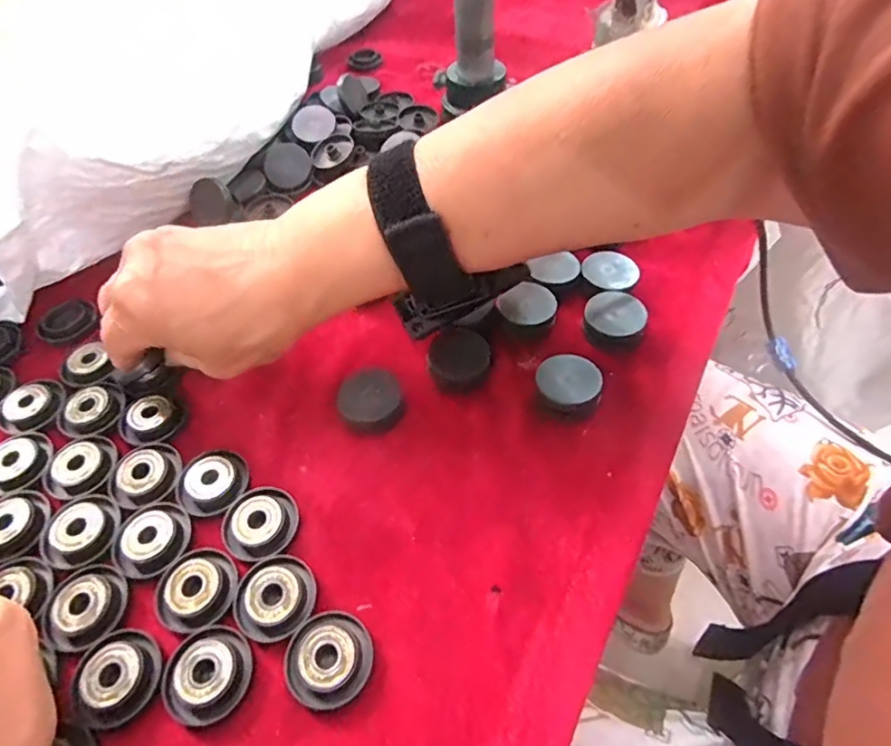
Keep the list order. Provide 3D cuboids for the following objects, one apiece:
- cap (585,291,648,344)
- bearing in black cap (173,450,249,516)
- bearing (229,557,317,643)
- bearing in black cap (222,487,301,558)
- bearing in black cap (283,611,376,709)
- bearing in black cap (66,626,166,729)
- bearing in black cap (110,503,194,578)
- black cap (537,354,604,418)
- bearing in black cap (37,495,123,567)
[{"bbox_3d":[0.093,-0.028,0.301,0.032,0.012,0.033,-1,53,2],"label":"cap"},{"bbox_3d":[-0.110,0.051,0.256,0.032,0.006,0.031,-1,53,2],"label":"bearing in black cap"},{"bbox_3d":[-0.071,0.091,0.224,0.033,0.005,0.031,-1,53,2],"label":"bearing"},{"bbox_3d":[-0.083,0.067,0.244,0.031,0.007,0.030,-1,53,2],"label":"bearing in black cap"},{"bbox_3d":[-0.045,0.110,0.210,0.033,0.007,0.032,-1,53,2],"label":"bearing in black cap"},{"bbox_3d":[-0.126,0.115,0.209,0.032,0.005,0.030,-1,53,2],"label":"bearing in black cap"},{"bbox_3d":[-0.130,0.074,0.242,0.032,0.006,0.029,-11,53,-5],"label":"bearing in black cap"},{"bbox_3d":[0.062,0.007,0.277,0.032,0.015,0.034,-1,53,2],"label":"black cap"},{"bbox_3d":[-0.164,0.071,0.245,0.034,0.006,0.029,-22,55,-13],"label":"bearing in black cap"}]

